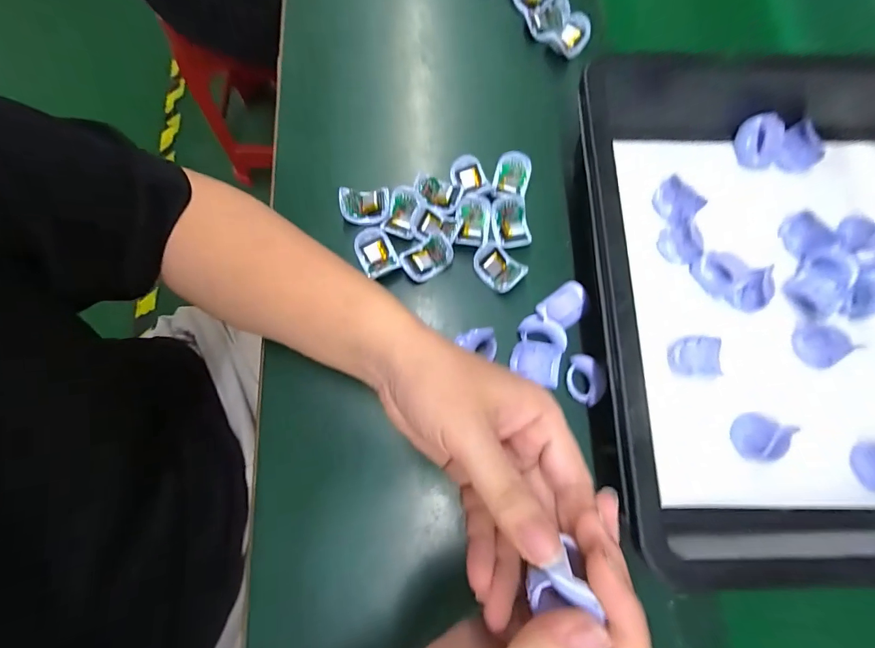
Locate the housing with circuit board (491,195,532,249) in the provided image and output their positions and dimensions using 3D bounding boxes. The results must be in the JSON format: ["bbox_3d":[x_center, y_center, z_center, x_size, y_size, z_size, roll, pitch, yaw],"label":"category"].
[{"bbox_3d":[0.063,-0.088,0.344,0.029,0.009,0.046,-8,76,-3],"label":"housing with circuit board"}]

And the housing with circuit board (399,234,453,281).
[{"bbox_3d":[-0.010,-0.057,0.334,0.042,0.014,0.031,-34,79,-9],"label":"housing with circuit board"}]

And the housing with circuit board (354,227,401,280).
[{"bbox_3d":[-0.052,-0.060,0.340,0.030,0.011,0.042,-23,77,-6],"label":"housing with circuit board"}]

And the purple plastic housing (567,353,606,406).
[{"bbox_3d":[0.112,0.042,0.301,0.024,0.018,0.037,-5,76,-2],"label":"purple plastic housing"}]

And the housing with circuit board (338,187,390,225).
[{"bbox_3d":[-0.063,-0.104,0.348,0.041,0.016,0.028,1,76,-1],"label":"housing with circuit board"}]

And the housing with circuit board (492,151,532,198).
[{"bbox_3d":[0.066,-0.131,0.355,0.030,0.017,0.037,15,76,3],"label":"housing with circuit board"}]

